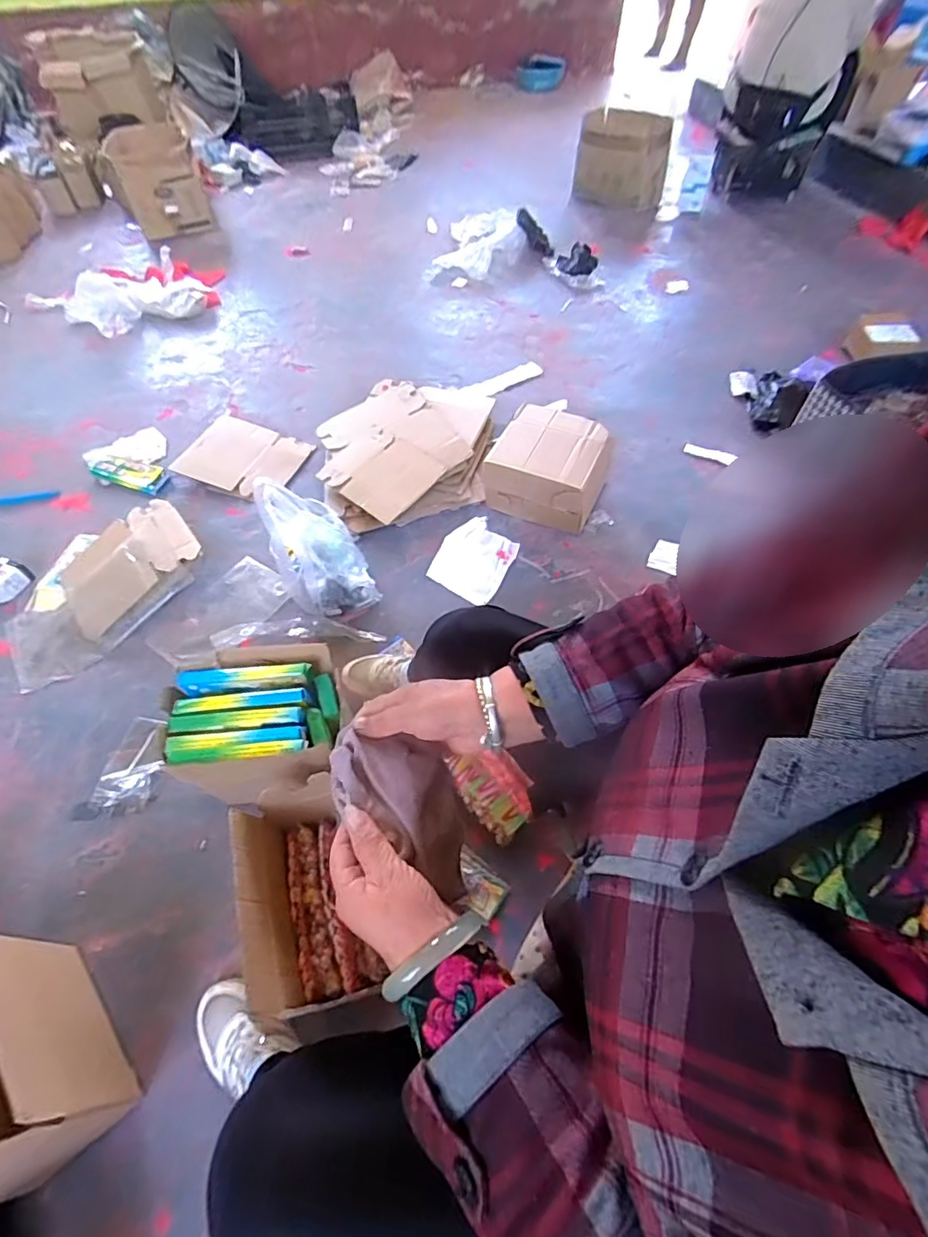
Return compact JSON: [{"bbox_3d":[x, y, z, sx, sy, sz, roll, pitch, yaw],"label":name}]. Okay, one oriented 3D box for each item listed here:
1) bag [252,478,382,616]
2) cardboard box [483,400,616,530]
[{"bbox_3d":[-0.281,-0.128,1.030,0.170,0.250,0.149,-18,55,-12],"label":"bag"},{"bbox_3d":[0.208,-0.353,1.211,0.249,0.144,0.220,21,57,16],"label":"cardboard box"}]

